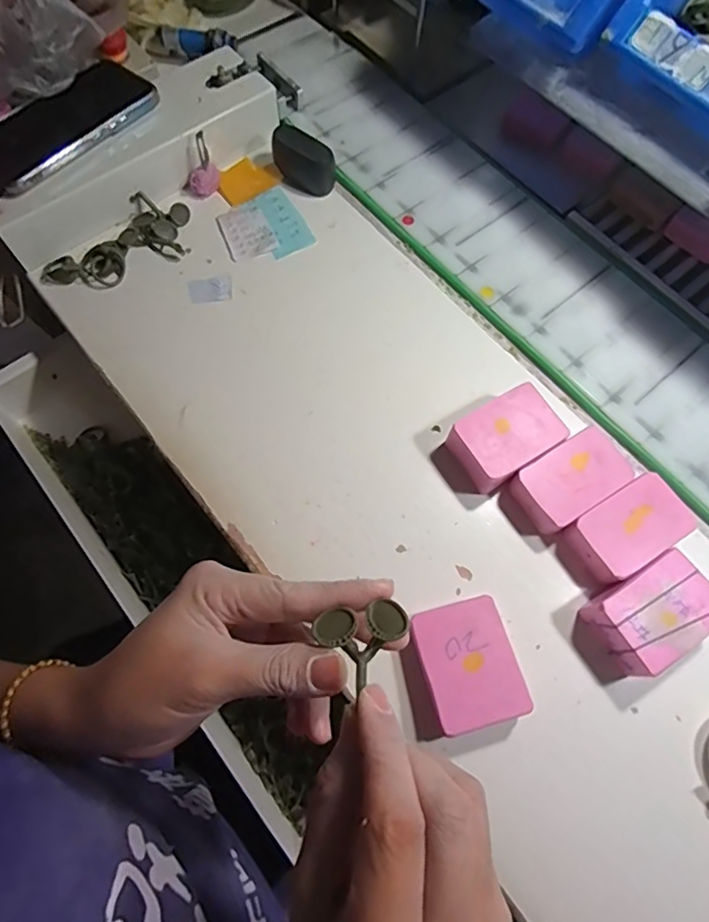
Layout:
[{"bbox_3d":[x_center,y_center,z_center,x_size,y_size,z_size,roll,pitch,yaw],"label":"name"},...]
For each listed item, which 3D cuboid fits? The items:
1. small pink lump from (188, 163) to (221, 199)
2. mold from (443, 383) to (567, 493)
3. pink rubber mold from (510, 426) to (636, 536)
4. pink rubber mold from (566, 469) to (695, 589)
[{"bbox_3d":[-0.129,-0.243,0.462,0.029,0.017,0.017,-24,72,-9],"label":"small pink lump"},{"bbox_3d":[0.105,-0.015,0.374,0.071,0.031,0.050,-29,73,-11],"label":"mold"},{"bbox_3d":[0.148,0.014,0.366,0.073,0.026,0.045,-32,74,-12],"label":"pink rubber mold"},{"bbox_3d":[0.181,0.045,0.355,0.074,0.024,0.045,-32,74,-12],"label":"pink rubber mold"}]

